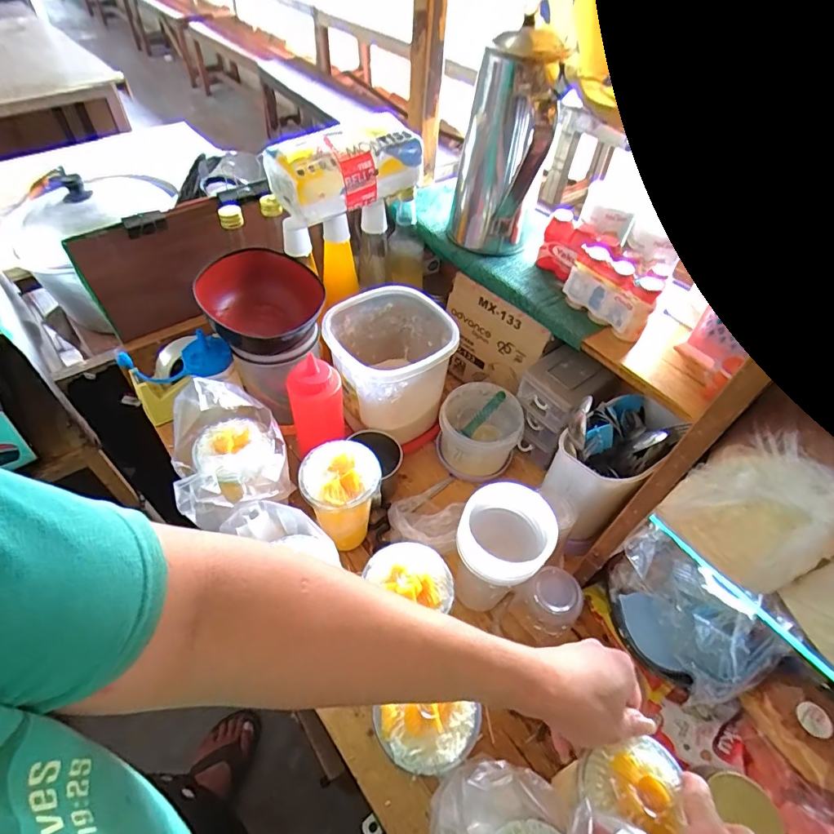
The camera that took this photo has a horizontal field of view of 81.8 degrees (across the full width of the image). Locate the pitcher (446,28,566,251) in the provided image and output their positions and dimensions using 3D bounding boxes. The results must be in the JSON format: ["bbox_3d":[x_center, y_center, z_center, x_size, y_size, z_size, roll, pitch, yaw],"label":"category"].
[{"bbox_3d":[0.107,-0.333,0.636,0.112,0.248,0.096,1,52,1],"label":"pitcher"}]

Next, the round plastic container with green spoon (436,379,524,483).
[{"bbox_3d":[0.092,0.021,0.720,0.121,0.081,0.123,0,52,0],"label":"round plastic container with green spoon"}]

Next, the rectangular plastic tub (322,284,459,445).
[{"bbox_3d":[-0.037,-0.074,0.713,0.167,0.160,0.165,-20,54,-15],"label":"rectangular plastic tub"}]

